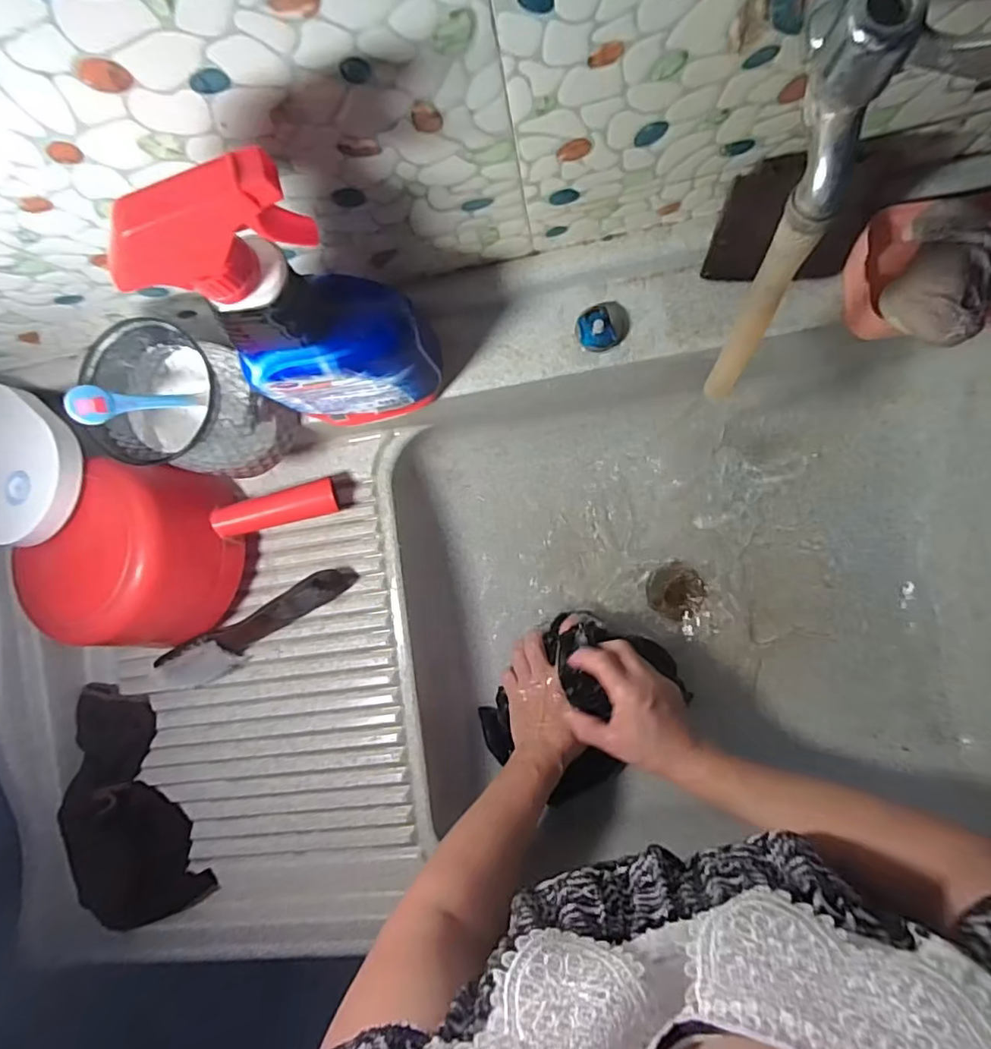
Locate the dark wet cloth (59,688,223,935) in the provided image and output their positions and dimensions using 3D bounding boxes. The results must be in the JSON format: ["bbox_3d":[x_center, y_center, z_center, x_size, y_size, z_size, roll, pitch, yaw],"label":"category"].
[{"bbox_3d":[-0.367,0.274,0.559,0.105,0.018,0.224,-23,83,-16],"label":"dark wet cloth"}]

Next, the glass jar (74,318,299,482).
[{"bbox_3d":[-0.234,-0.093,0.451,0.101,0.107,0.094,0,91,9],"label":"glass jar"}]

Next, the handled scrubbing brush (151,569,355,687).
[{"bbox_3d":[-0.228,0.102,0.550,0.196,0.047,0.041,-28,87,8],"label":"handled scrubbing brush"}]

